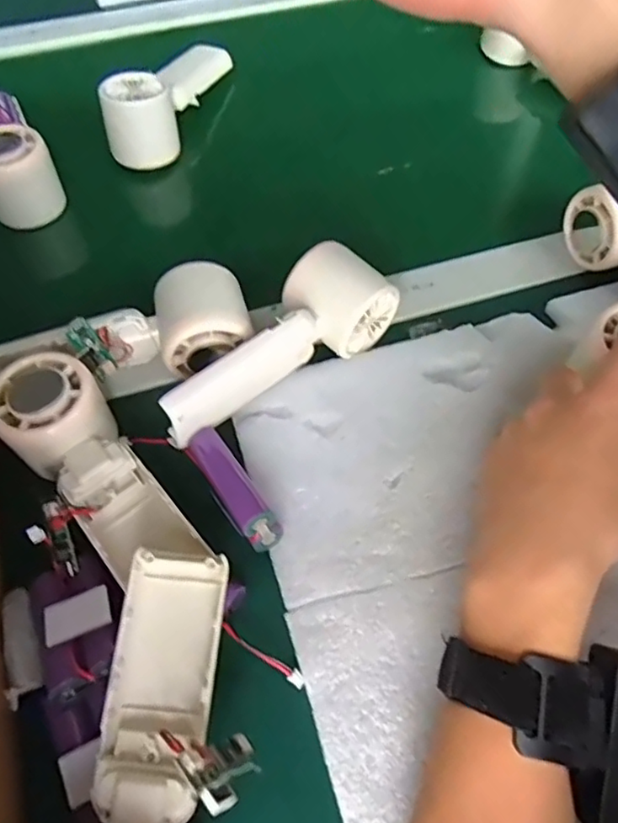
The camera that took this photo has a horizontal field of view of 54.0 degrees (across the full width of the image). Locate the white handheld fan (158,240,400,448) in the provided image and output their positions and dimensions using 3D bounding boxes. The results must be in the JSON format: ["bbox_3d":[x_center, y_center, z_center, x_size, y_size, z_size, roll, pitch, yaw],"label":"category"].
[{"bbox_3d":[-0.020,-0.040,0.359,0.162,0.043,0.055,-39,66,-20],"label":"white handheld fan"}]

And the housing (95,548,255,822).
[{"bbox_3d":[-0.059,0.143,0.246,0.059,0.044,0.162,7,59,5],"label":"housing"}]

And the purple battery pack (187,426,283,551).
[{"bbox_3d":[-0.041,0.040,0.324,0.023,0.023,0.070,-31,63,-16],"label":"purple battery pack"}]

